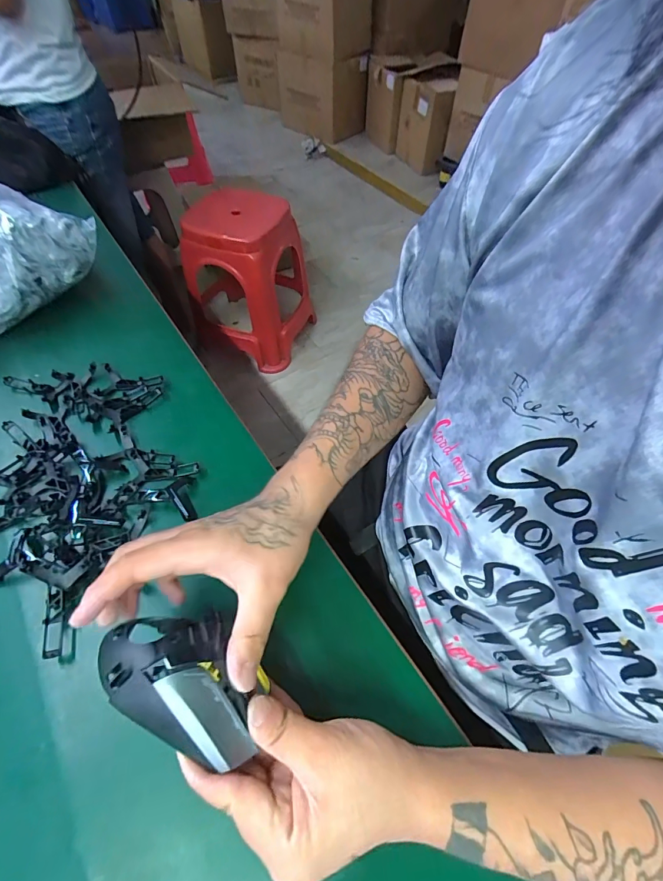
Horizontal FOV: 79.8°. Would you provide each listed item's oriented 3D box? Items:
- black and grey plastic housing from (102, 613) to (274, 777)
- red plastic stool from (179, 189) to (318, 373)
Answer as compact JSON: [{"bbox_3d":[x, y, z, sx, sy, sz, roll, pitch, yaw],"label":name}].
[{"bbox_3d":[-0.092,0.147,0.256,0.106,0.039,0.074,17,57,10],"label":"black and grey plastic housing"},{"bbox_3d":[-0.287,-0.537,1.396,0.323,0.499,0.329,24,59,14],"label":"red plastic stool"}]

